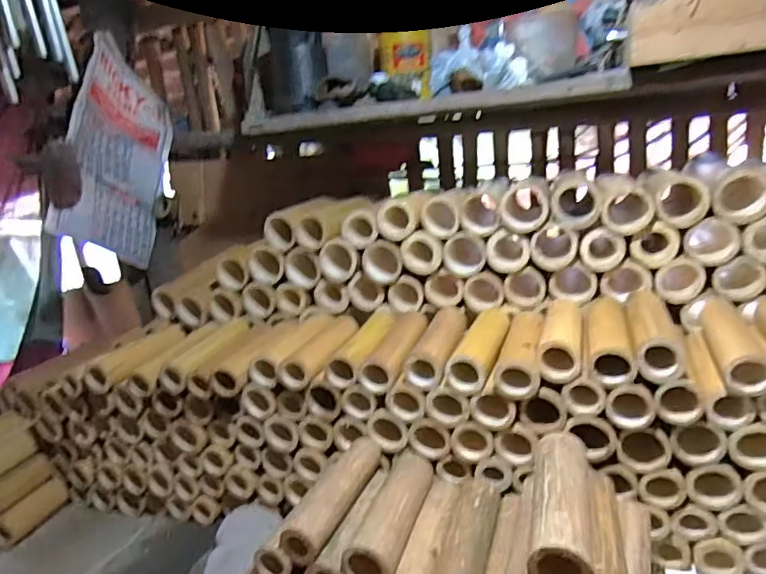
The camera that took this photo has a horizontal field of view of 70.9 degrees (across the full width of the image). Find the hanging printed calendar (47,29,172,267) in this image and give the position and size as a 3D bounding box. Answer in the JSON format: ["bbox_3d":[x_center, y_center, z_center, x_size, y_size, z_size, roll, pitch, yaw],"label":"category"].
[{"bbox_3d":[-0.541,-0.268,1.108,0.033,0.398,0.264,-1,-14,14],"label":"hanging printed calendar"}]

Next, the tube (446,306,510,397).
[{"bbox_3d":[0.135,0.078,0.730,0.051,0.043,0.184,1,20,24],"label":"tube"}]

